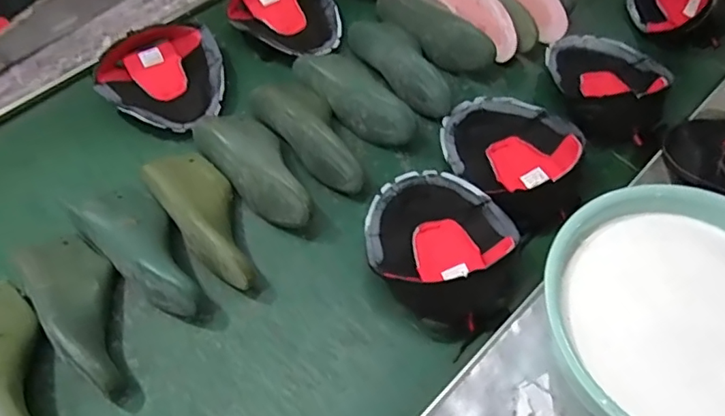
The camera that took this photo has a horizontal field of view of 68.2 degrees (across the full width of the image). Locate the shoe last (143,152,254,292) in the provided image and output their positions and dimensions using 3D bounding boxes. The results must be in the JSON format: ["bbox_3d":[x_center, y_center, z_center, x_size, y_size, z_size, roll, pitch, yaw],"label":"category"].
[{"bbox_3d":[-0.211,0.006,0.750,0.092,0.073,0.240,-34,65,-20],"label":"shoe last"}]

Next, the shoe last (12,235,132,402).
[{"bbox_3d":[-0.355,0.127,0.686,0.098,0.062,0.244,-34,65,-20],"label":"shoe last"}]

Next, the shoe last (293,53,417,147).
[{"bbox_3d":[-0.015,-0.186,0.861,0.074,0.074,0.249,-39,67,-23],"label":"shoe last"}]

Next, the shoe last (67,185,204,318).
[{"bbox_3d":[-0.292,0.052,0.736,0.243,0.076,0.101,37,64,19],"label":"shoe last"}]

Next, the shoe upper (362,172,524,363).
[{"bbox_3d":[0.104,0.048,0.724,0.183,0.078,0.241,-33,64,-20],"label":"shoe upper"}]

